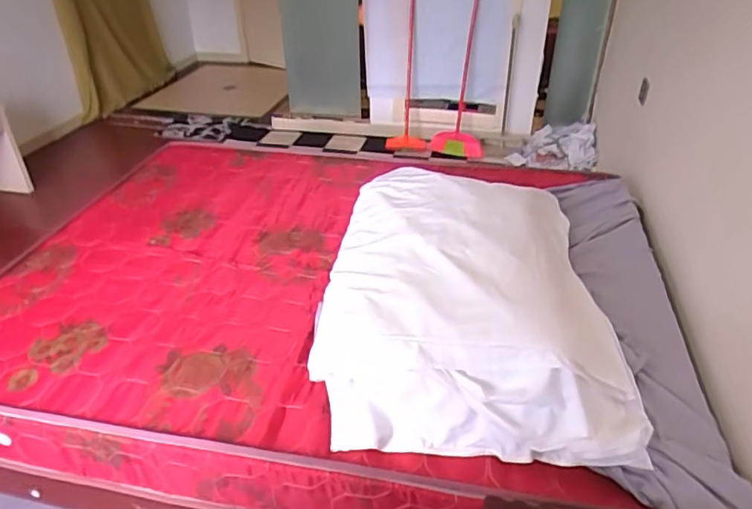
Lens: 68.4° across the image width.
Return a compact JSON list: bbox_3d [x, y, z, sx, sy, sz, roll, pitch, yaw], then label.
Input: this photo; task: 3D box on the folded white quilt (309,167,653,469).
[{"bbox_3d":[0.242,0.080,1.392,0.719,0.240,0.859,5,34,9],"label":"folded white quilt"}]

